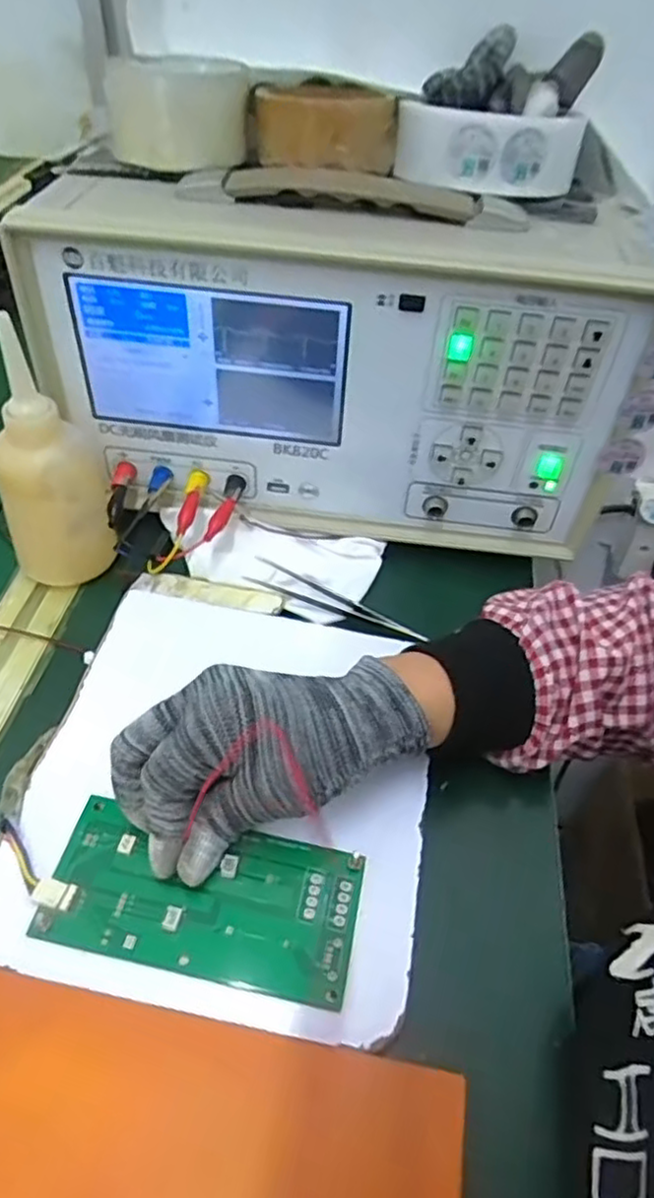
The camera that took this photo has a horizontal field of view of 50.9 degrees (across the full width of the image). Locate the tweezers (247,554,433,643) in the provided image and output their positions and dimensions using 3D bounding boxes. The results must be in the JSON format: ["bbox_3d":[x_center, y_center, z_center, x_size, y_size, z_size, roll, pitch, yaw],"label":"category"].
[{"bbox_3d":[0.006,0.001,0.437,0.121,0.008,0.018,19,49,16],"label":"tweezers"}]

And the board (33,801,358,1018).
[{"bbox_3d":[-0.054,0.131,0.303,0.133,0.006,0.064,10,49,2],"label":"board"}]

